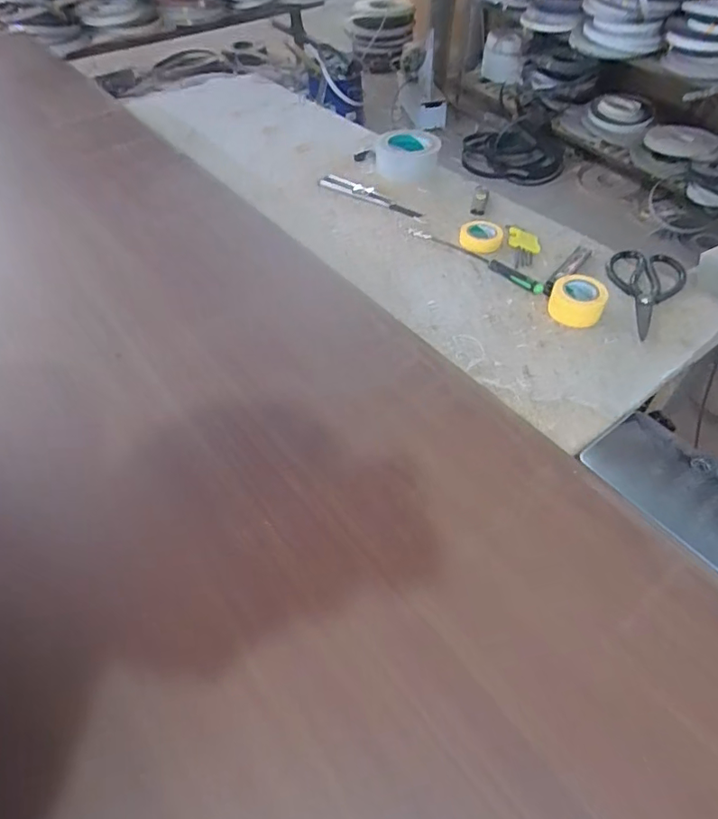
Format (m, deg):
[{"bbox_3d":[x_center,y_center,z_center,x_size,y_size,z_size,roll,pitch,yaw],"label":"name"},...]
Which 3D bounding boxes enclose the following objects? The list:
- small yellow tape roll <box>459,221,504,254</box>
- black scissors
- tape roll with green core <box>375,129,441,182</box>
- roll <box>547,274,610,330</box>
[{"bbox_3d":[0.184,-0.259,0.811,0.065,0.021,0.063,0,50,0],"label":"small yellow tape roll"},{"bbox_3d":[0.385,-0.161,0.731,0.099,0.012,0.184,18,52,15],"label":"black scissors"},{"bbox_3d":[0.086,-0.459,0.975,0.111,0.051,0.105,0,50,0],"label":"tape roll with green core"},{"bbox_3d":[0.281,-0.141,0.697,0.068,0.040,0.055,22,54,18],"label":"roll"}]

